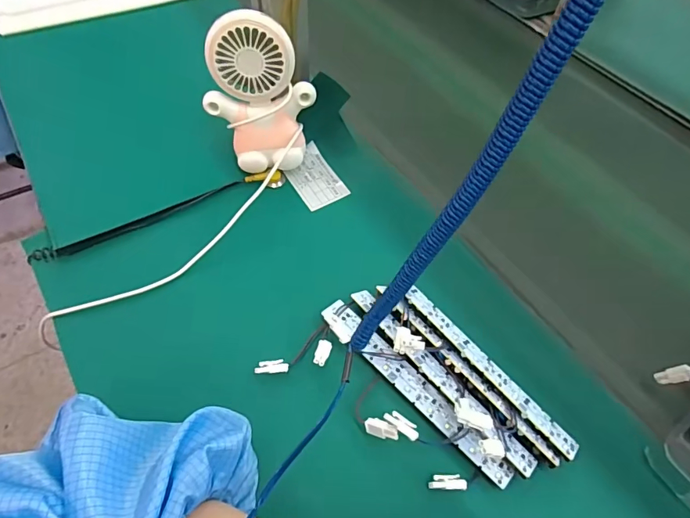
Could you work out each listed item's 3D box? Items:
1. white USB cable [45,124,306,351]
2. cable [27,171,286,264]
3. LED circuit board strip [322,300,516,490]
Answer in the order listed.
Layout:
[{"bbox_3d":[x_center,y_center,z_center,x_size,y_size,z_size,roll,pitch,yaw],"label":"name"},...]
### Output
[{"bbox_3d":[-0.145,-0.031,0.408,0.305,0.045,0.053,-38,65,-25],"label":"white USB cable"},{"bbox_3d":[-0.182,-0.046,0.448,0.255,0.010,0.020,-24,60,-19],"label":"cable"},{"bbox_3d":[0.055,0.101,0.355,0.023,0.007,0.189,-39,66,-25],"label":"LED circuit board strip"}]

